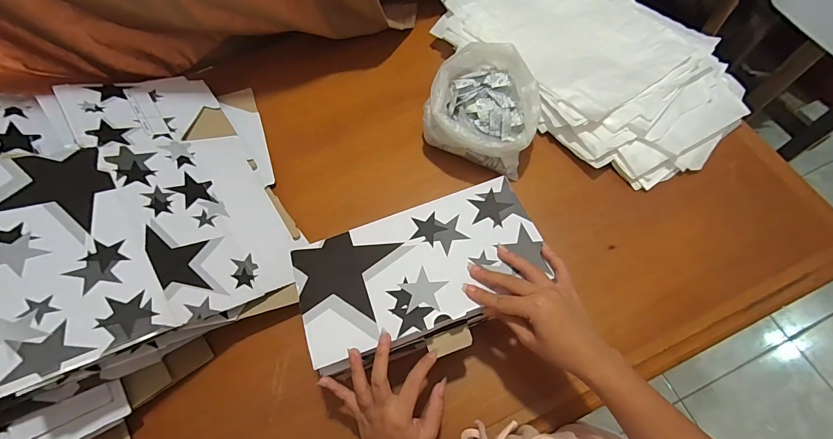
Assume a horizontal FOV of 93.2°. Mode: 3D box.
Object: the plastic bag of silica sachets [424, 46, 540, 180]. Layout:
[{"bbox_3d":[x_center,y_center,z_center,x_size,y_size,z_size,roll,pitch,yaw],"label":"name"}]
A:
[{"bbox_3d":[0.102,-0.165,0.589,0.161,0.106,0.142,23,69,13],"label":"plastic bag of silica sachets"}]

